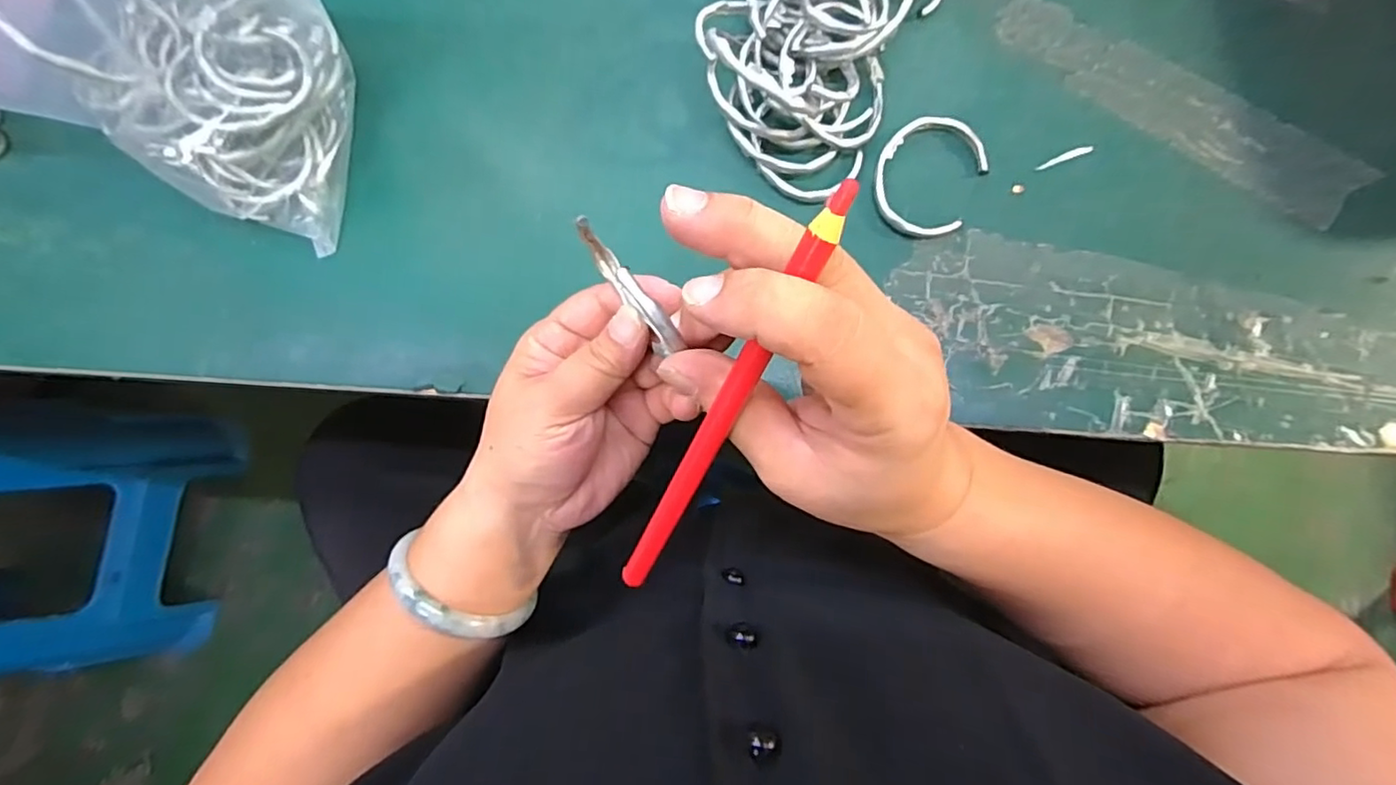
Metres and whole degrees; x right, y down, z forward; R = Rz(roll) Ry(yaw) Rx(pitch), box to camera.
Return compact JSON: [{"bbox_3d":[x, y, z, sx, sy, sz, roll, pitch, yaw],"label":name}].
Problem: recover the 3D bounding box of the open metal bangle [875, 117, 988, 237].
[{"bbox_3d":[0.124,-0.117,0.320,0.052,0.004,0.067,25,85,7],"label":"open metal bangle"}]

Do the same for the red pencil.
[{"bbox_3d":[0.005,0.012,0.187,0.009,0.005,0.165,32,124,8],"label":"red pencil"}]

